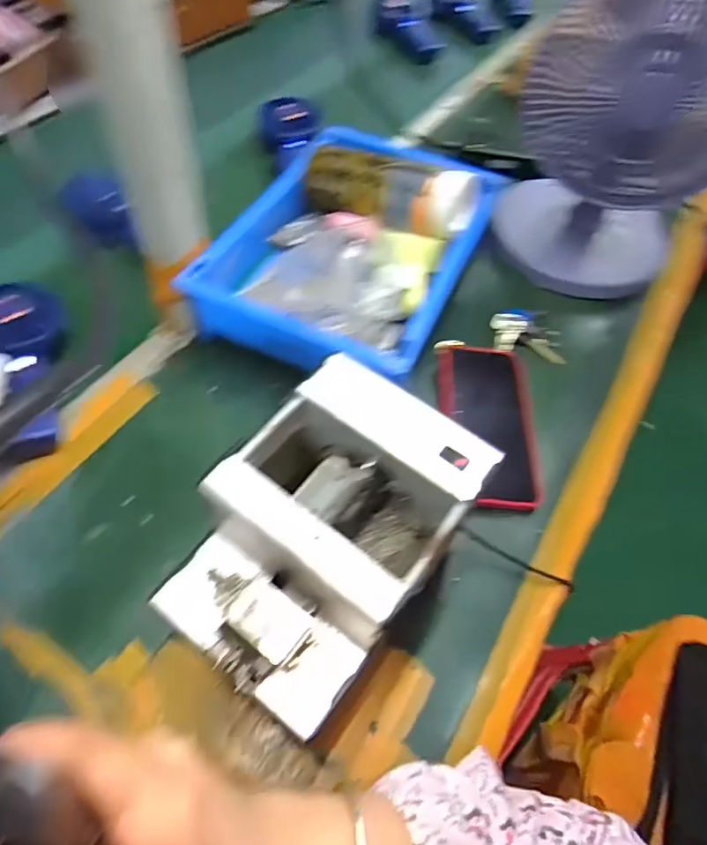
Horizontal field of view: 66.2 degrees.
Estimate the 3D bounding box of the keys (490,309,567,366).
[{"bbox_3d":[0.181,-0.096,0.574,0.068,0.023,0.072,3,56,-3],"label":"keys"}]

